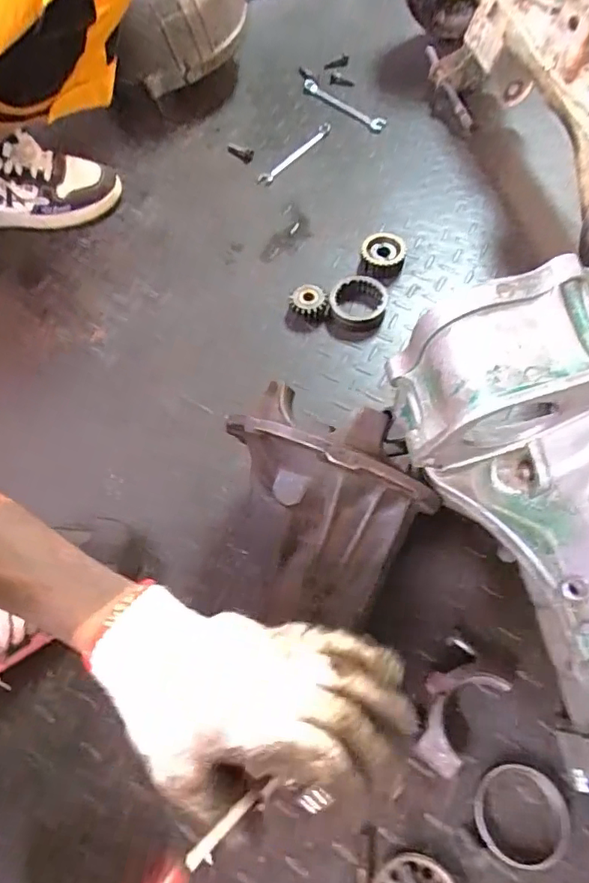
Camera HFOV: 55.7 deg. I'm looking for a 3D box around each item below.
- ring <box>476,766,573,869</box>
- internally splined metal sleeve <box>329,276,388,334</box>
[{"bbox_3d":[0.176,0.289,0.432,0.068,0.013,0.066,-2,61,3],"label":"ring"},{"bbox_3d":[0.079,-0.170,0.692,0.069,0.023,0.071,-2,61,3],"label":"internally splined metal sleeve"}]

